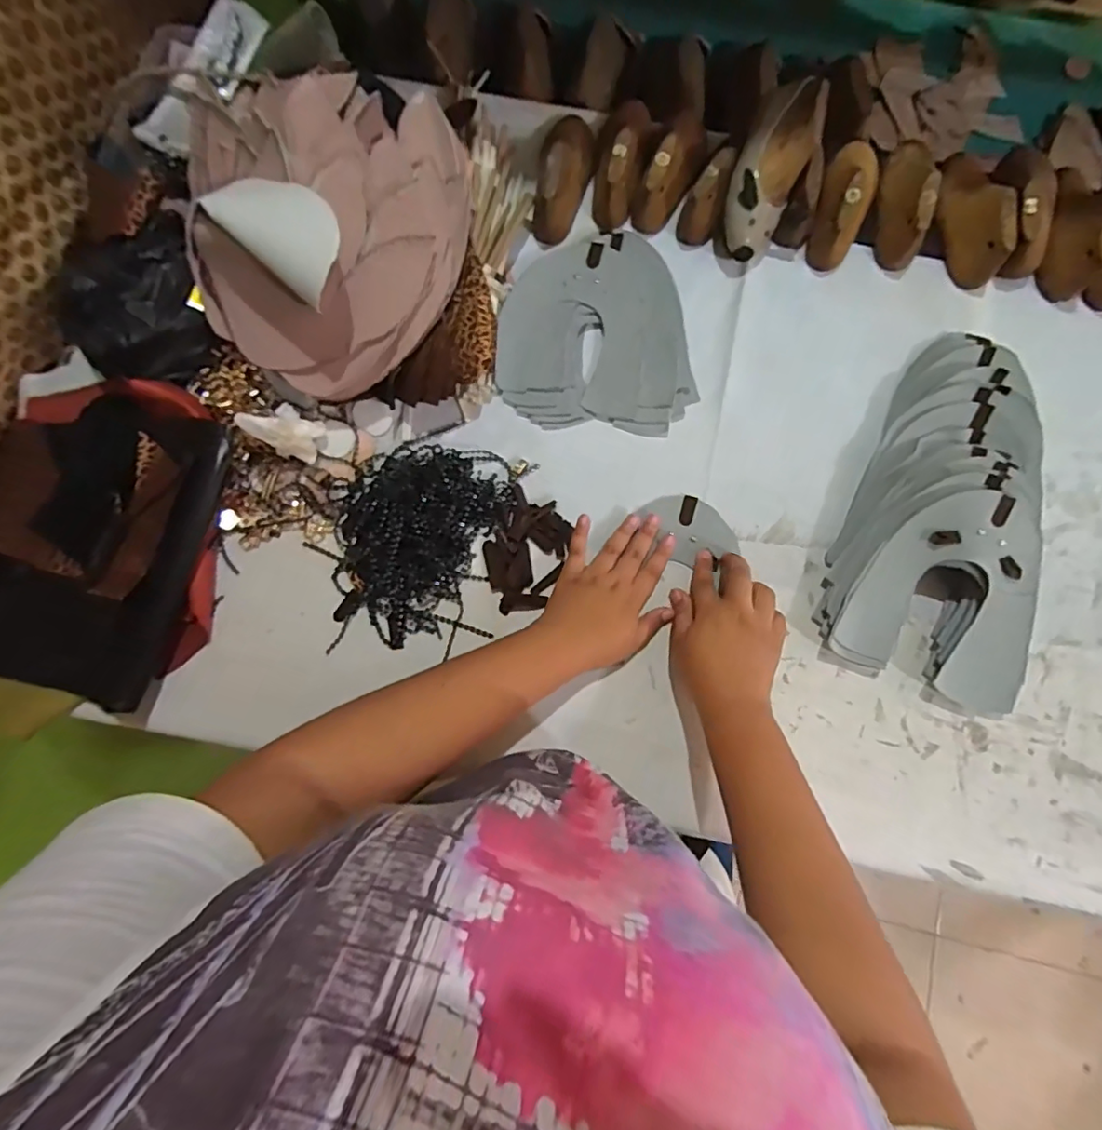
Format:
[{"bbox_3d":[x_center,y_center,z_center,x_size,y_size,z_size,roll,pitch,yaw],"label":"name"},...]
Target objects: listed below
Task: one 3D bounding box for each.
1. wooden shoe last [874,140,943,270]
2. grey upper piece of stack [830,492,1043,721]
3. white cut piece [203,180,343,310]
[{"bbox_3d":[0.342,-0.360,0.537,0.032,0.060,0.131,9,79,2],"label":"wooden shoe last"},{"bbox_3d":[0.338,0.025,0.463,0.153,0.064,0.156,22,80,4],"label":"grey upper piece of stack"},{"bbox_3d":[-0.189,-0.237,0.385,0.102,0.012,0.060,42,111,1],"label":"white cut piece"}]

